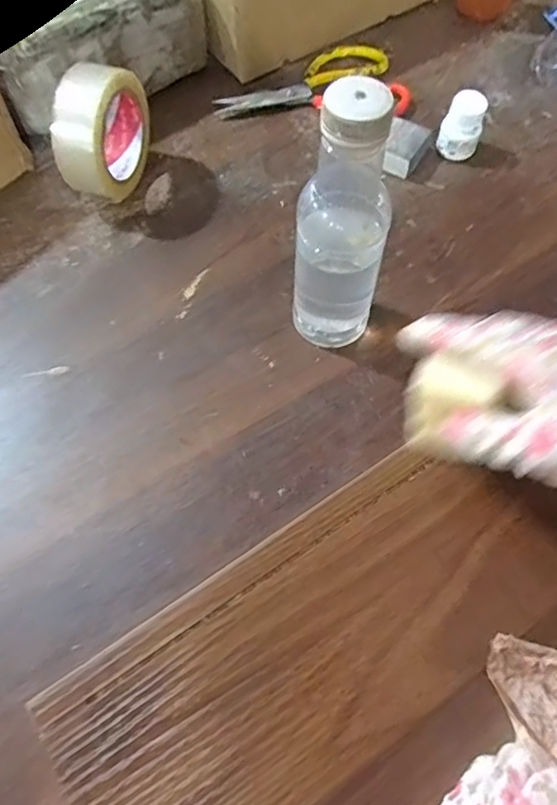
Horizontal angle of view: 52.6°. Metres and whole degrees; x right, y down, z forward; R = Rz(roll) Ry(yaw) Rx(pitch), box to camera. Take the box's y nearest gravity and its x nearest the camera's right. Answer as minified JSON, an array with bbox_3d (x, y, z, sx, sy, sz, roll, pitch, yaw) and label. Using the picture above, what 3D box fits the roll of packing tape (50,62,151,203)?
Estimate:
[{"bbox_3d":[-0.161,-0.245,0.523,0.050,0.105,0.108,14,64,6],"label":"roll of packing tape"}]

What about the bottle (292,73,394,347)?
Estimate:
[{"bbox_3d":[0.044,-0.117,0.399,0.062,0.208,0.052,12,64,7],"label":"bottle"}]

